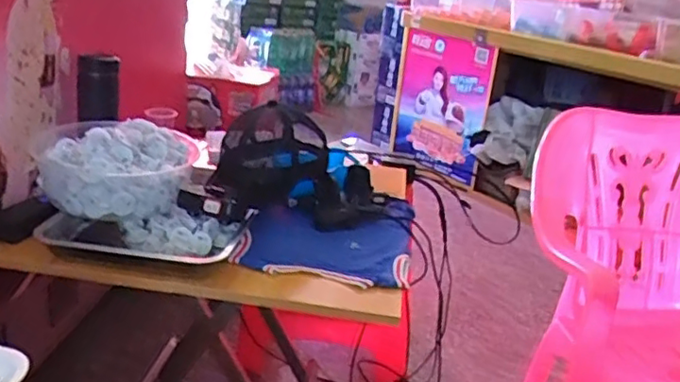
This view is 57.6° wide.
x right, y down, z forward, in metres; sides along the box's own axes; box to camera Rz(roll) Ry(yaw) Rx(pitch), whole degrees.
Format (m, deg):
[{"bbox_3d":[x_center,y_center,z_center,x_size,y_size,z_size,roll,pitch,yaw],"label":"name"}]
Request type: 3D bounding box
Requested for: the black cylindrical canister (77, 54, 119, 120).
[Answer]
[{"bbox_3d":[-0.454,-0.190,1.164,0.074,0.123,0.073,-2,21,-24],"label":"black cylindrical canister"}]

